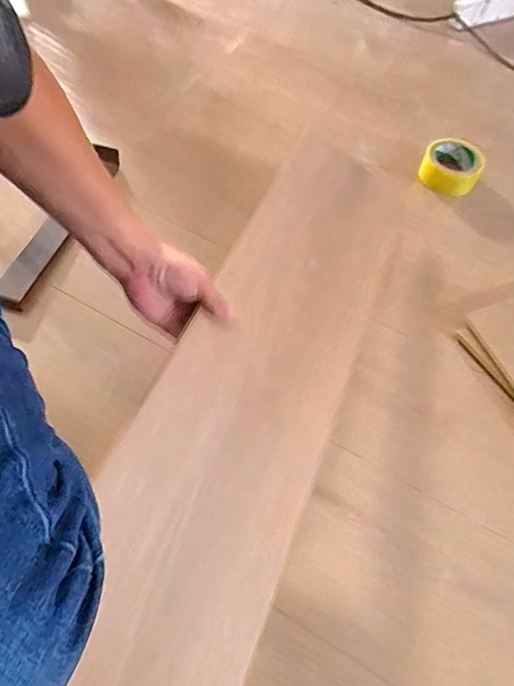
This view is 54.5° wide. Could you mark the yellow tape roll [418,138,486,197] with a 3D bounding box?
[{"bbox_3d":[0.355,-0.324,0.911,0.103,0.043,0.103,1,60,-3],"label":"yellow tape roll"}]

